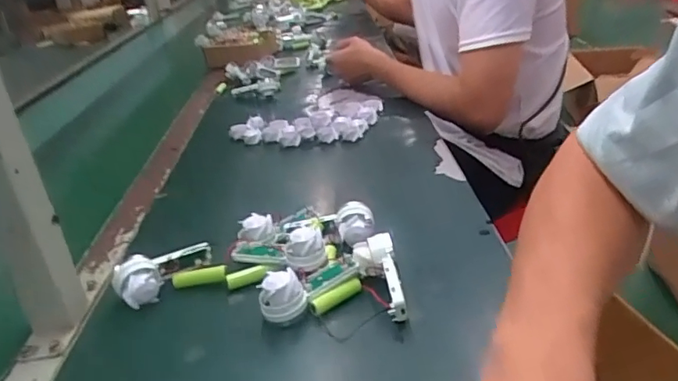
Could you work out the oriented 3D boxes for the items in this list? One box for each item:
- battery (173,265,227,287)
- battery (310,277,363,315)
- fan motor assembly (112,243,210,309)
[{"bbox_3d":[-0.136,0.084,0.519,0.052,0.017,0.012,-4,28,3],"label":"battery"},{"bbox_3d":[-0.001,0.094,0.480,0.054,0.014,0.011,-23,33,-29],"label":"battery"},{"bbox_3d":[-0.165,0.076,0.511,0.092,0.041,0.044,-17,30,-20],"label":"fan motor assembly"}]

